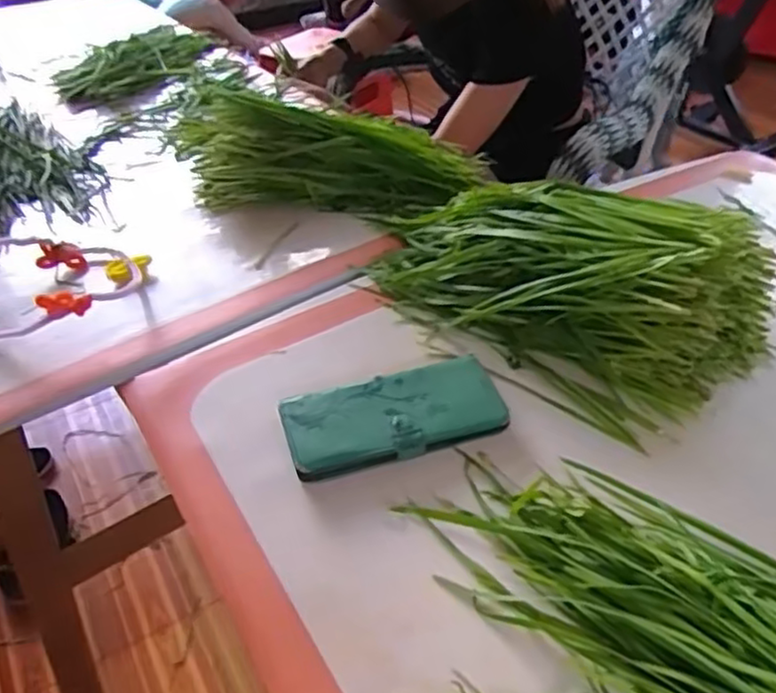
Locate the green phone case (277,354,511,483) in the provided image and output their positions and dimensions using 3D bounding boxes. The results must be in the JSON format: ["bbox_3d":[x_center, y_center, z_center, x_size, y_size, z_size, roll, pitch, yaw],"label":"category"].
[{"bbox_3d":[0.003,0.051,0.526,0.158,0.019,0.076,-13,42,-14],"label":"green phone case"}]

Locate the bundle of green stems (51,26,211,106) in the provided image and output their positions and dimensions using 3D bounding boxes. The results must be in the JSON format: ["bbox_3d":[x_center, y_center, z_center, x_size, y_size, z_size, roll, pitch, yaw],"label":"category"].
[{"bbox_3d":[-0.381,-0.461,1.107,0.154,0.045,0.325,13,42,17],"label":"bundle of green stems"}]

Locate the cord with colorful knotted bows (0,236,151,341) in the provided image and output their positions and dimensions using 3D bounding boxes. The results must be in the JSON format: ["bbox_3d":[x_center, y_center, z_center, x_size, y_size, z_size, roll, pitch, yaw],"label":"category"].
[{"bbox_3d":[-0.320,-0.059,0.649,0.180,0.048,0.153,-6,40,-6],"label":"cord with colorful knotted bows"}]

